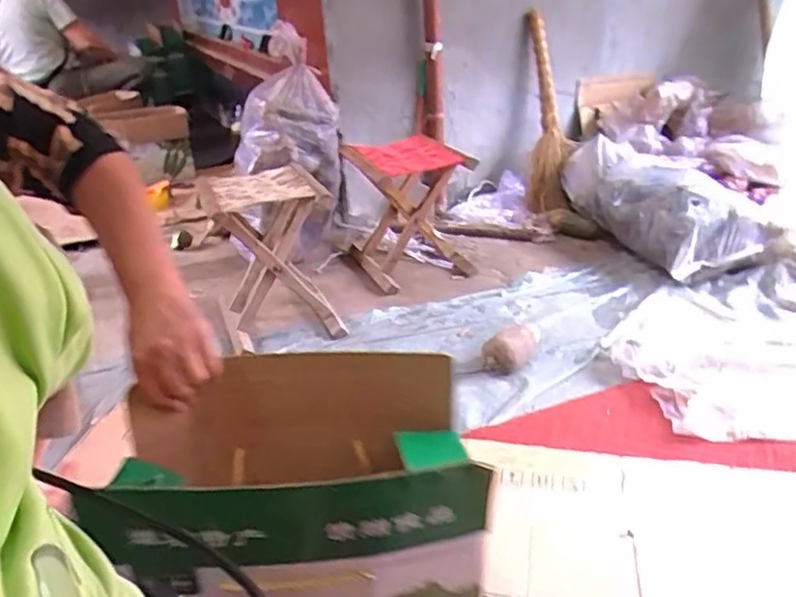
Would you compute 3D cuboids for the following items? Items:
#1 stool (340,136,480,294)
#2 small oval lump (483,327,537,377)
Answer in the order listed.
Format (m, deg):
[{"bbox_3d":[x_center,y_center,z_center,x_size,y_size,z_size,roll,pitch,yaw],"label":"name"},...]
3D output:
[{"bbox_3d":[0.035,-0.238,1.694,0.276,0.309,0.317,-11,27,-16],"label":"stool"},{"bbox_3d":[0.223,0.100,1.273,0.115,0.069,0.073,-20,30,-30],"label":"small oval lump"}]

